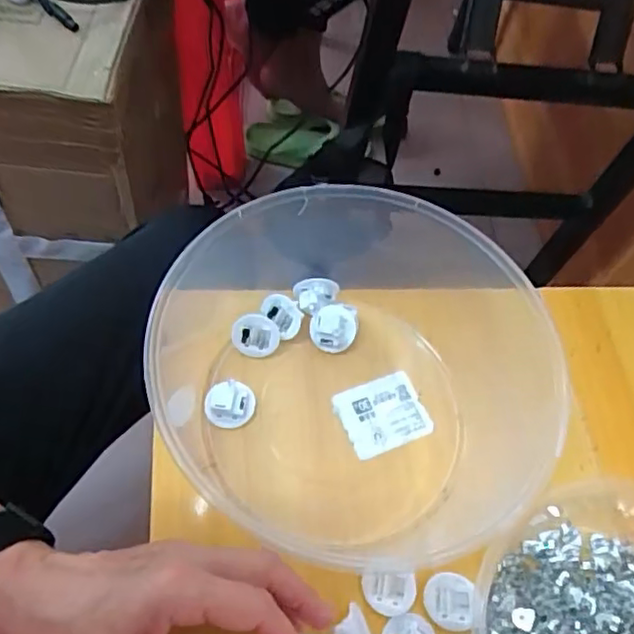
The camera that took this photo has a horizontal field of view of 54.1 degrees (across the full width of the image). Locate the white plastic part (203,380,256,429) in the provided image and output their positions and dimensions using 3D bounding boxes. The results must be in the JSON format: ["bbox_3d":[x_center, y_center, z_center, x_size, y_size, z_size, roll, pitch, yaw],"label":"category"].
[{"bbox_3d":[-0.057,0.057,0.409,0.031,0.016,0.029,4,61,-1],"label":"white plastic part"}]

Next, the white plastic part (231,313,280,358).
[{"bbox_3d":[-0.043,0.011,0.430,0.032,0.034,0.009,-7,29,-7],"label":"white plastic part"}]

